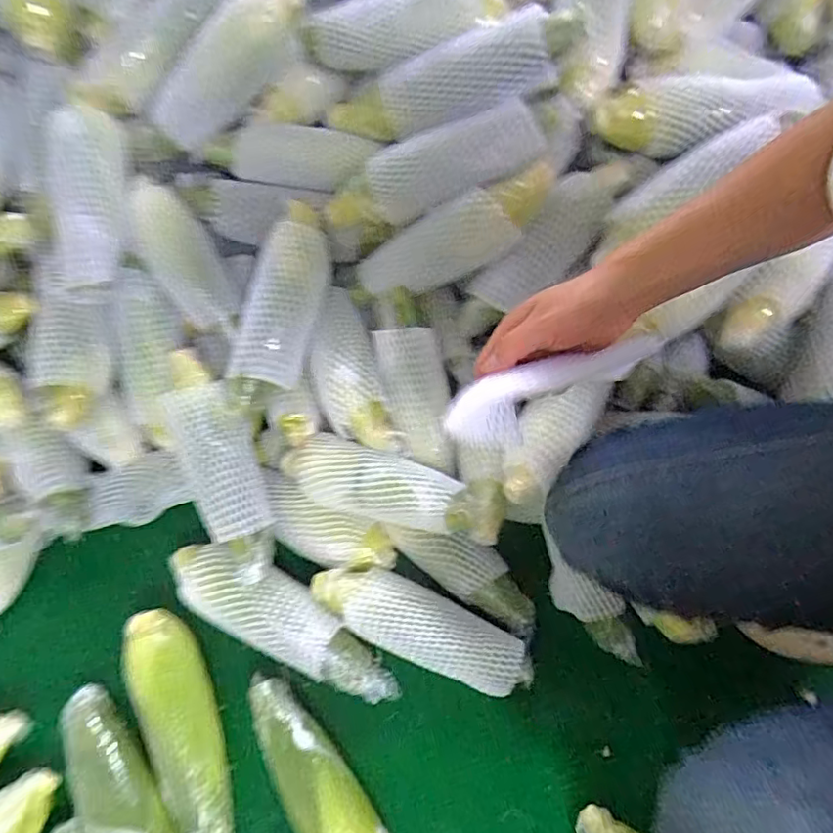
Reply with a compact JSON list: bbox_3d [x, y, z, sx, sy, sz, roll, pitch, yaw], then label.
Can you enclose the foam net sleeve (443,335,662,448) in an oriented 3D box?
[{"bbox_3d":[0.099,-0.020,0.406,0.166,0.034,0.039,-21,60,-9],"label":"foam net sleeve"}]

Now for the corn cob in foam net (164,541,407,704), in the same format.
[{"bbox_3d":[-0.142,0.207,0.580,0.274,0.050,0.076,20,61,14],"label":"corn cob in foam net"}]

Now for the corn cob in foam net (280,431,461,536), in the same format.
[{"bbox_3d":[-0.055,0.067,0.588,0.202,0.053,0.071,21,61,14],"label":"corn cob in foam net"}]

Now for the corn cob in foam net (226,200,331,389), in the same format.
[{"bbox_3d":[-0.139,-0.132,0.599,0.072,0.045,0.207,14,86,11],"label":"corn cob in foam net"}]

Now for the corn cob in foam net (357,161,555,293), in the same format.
[{"bbox_3d":[0.041,-0.187,0.593,0.225,0.063,0.057,-23,55,21],"label":"corn cob in foam net"}]

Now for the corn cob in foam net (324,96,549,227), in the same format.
[{"bbox_3d":[0.015,-0.253,0.586,0.238,0.060,0.066,-19,58,10],"label":"corn cob in foam net"}]

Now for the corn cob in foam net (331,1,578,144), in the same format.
[{"bbox_3d":[0.031,-0.335,0.573,0.272,0.065,0.072,-2,54,31],"label":"corn cob in foam net"}]

